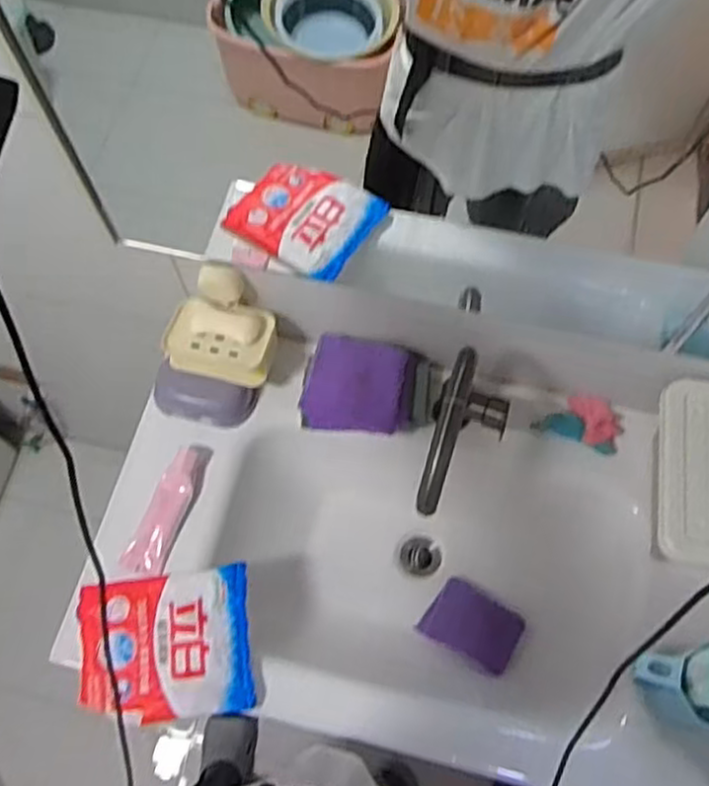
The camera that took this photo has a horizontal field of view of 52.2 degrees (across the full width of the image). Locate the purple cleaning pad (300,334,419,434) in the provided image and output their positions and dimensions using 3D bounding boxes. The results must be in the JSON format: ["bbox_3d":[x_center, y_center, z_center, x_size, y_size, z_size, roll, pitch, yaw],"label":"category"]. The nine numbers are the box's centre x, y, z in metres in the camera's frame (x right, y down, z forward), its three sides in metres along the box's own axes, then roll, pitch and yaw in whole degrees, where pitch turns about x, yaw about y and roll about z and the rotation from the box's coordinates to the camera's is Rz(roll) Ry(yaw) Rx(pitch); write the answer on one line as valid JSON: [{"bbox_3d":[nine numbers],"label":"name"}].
[{"bbox_3d":[0.003,-0.009,0.939,0.143,0.032,0.120,9,85,13],"label":"purple cleaning pad"}]

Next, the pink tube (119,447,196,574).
[{"bbox_3d":[-0.241,0.146,0.913,0.048,0.024,0.159,16,67,8],"label":"pink tube"}]

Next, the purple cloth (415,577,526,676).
[{"bbox_3d":[0.163,0.318,0.991,0.123,0.028,0.084,27,69,12],"label":"purple cloth"}]

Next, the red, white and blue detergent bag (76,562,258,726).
[{"bbox_3d":[-0.219,0.293,0.845,0.189,0.036,0.162,-7,66,-3],"label":"red, white and blue detergent bag"}]

